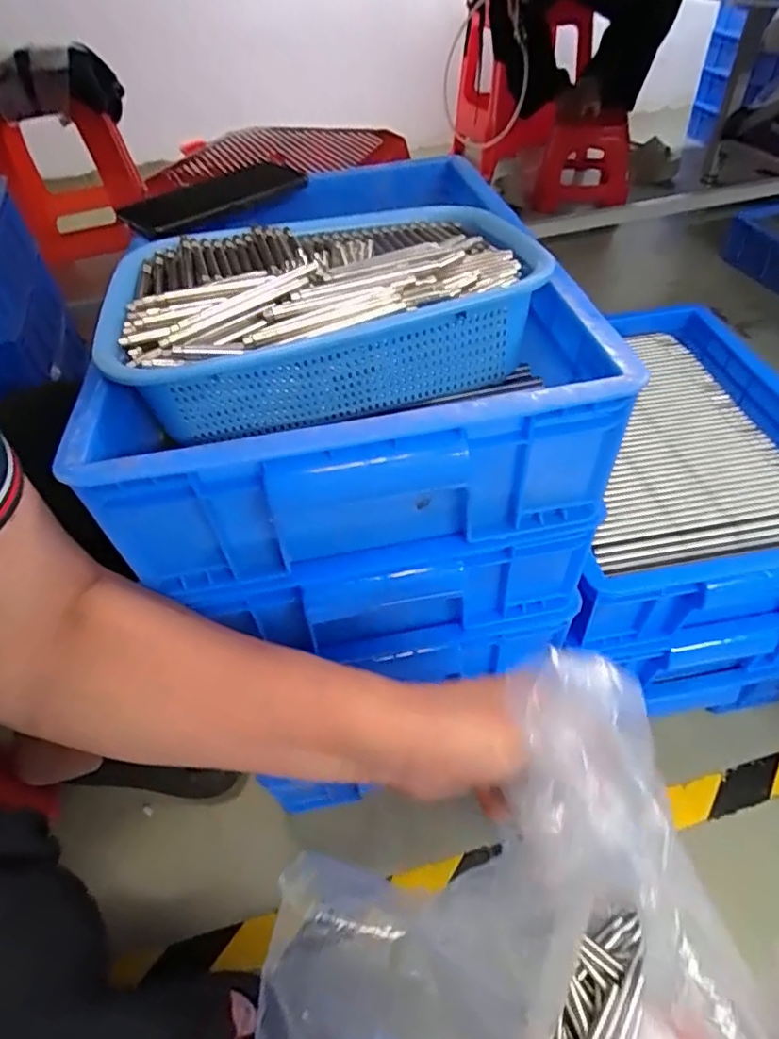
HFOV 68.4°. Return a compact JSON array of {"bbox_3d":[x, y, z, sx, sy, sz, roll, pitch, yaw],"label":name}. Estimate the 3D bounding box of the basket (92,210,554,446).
[{"bbox_3d":[-0.045,-0.160,0.405,0.277,0.067,0.210,-10,47,-3],"label":"basket"}]

